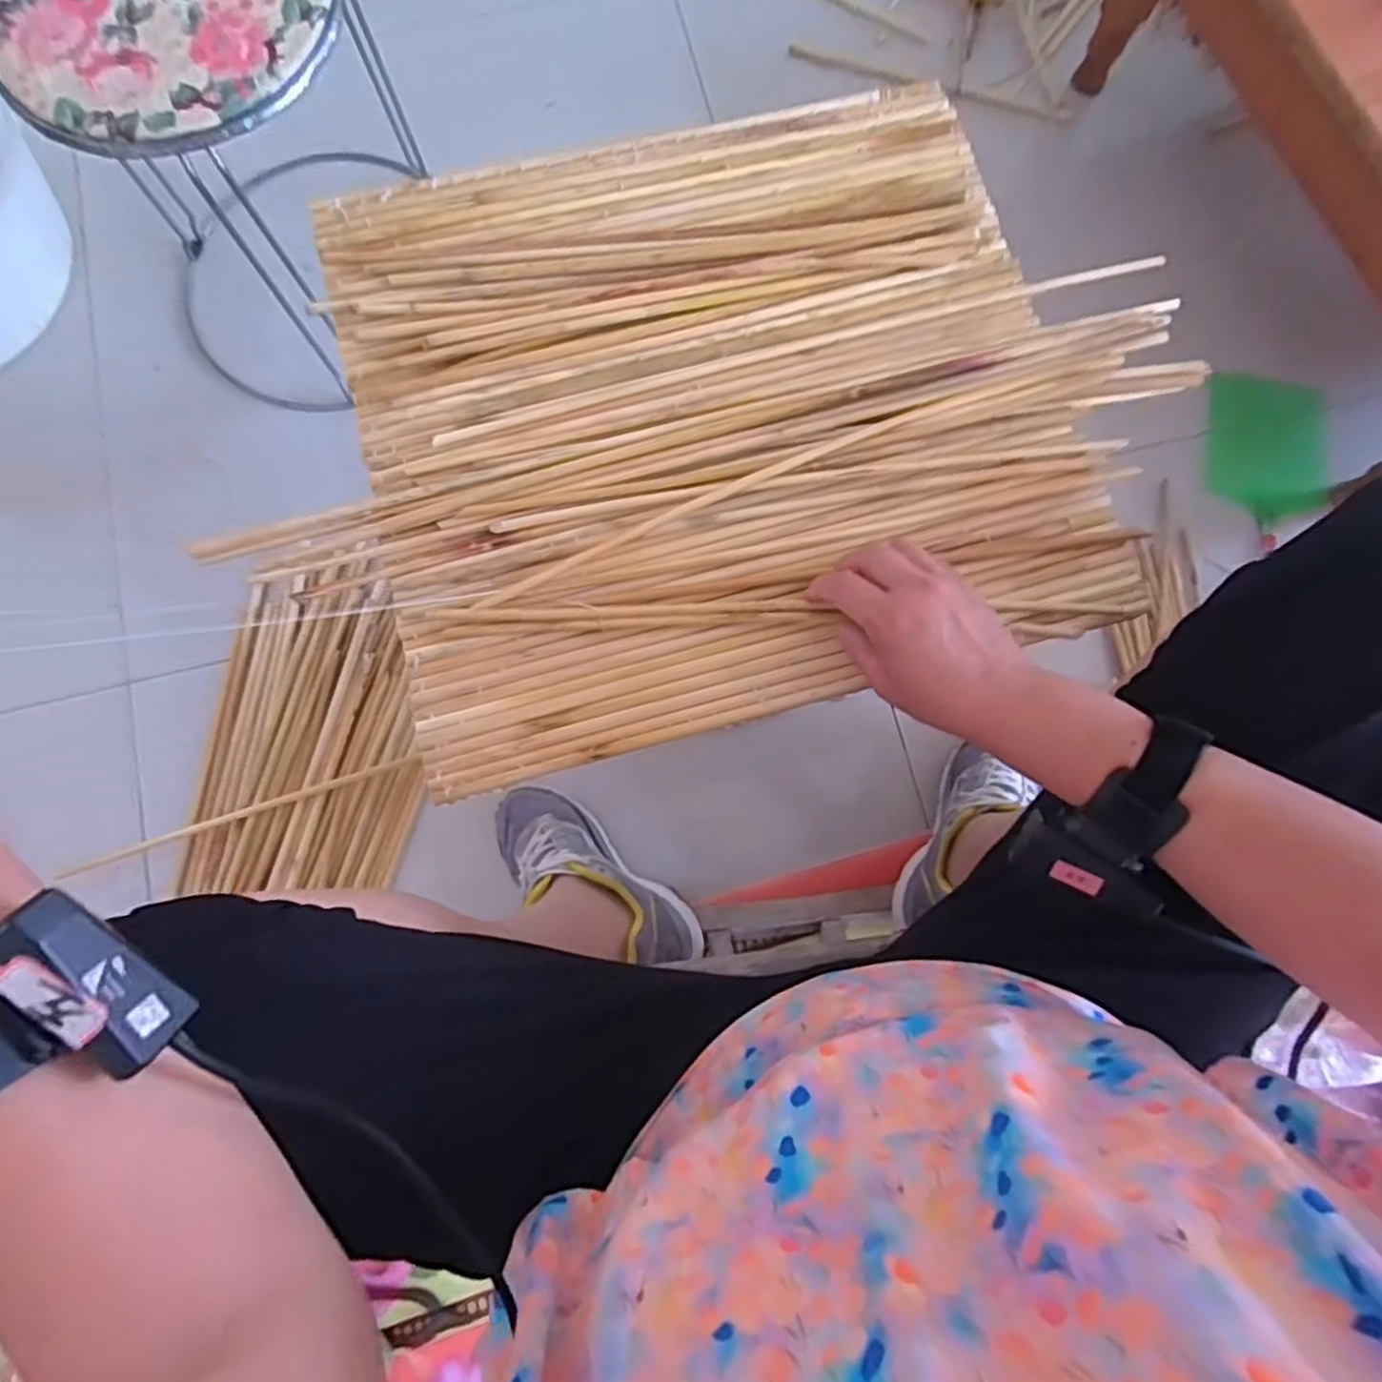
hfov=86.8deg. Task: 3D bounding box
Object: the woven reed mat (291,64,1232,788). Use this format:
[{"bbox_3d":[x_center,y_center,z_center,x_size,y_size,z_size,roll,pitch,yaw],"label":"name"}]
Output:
[{"bbox_3d":[0.021,-0.204,0.500,0.490,0.027,0.437,-14,79,-3],"label":"woven reed mat"}]

